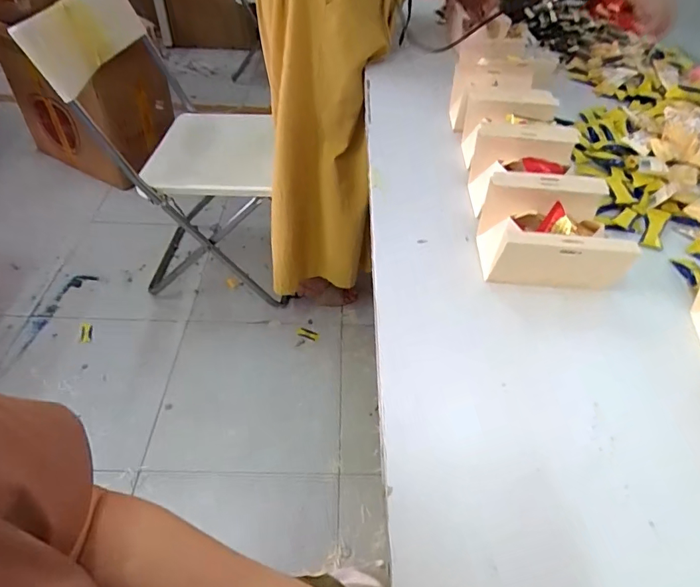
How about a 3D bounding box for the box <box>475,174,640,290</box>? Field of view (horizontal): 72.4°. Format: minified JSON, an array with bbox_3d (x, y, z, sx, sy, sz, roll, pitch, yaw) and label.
[{"bbox_3d":[0.212,-0.066,0.520,0.133,0.069,0.126,5,46,1],"label":"box"}]

